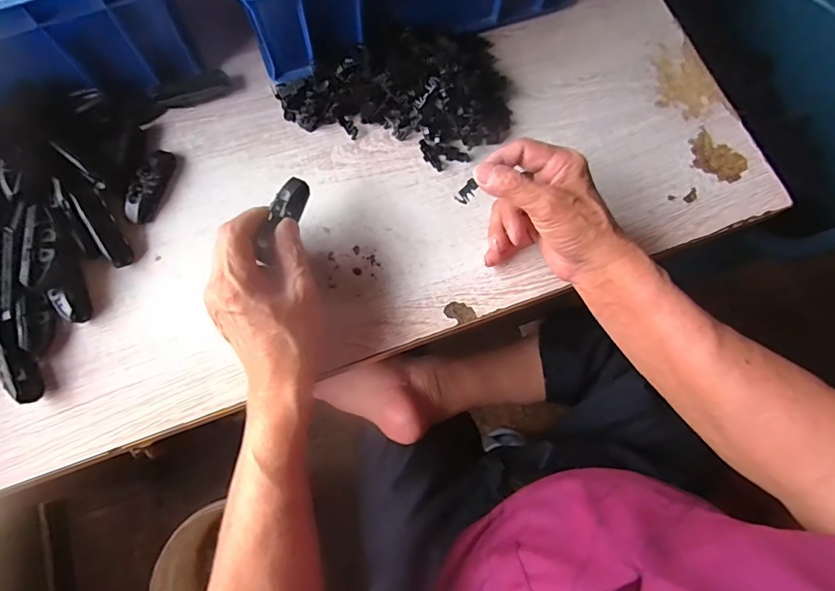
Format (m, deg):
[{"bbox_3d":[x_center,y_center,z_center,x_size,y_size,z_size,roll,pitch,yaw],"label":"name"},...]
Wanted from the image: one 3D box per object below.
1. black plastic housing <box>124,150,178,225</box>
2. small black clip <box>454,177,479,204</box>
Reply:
[{"bbox_3d":[-0.238,-0.100,0.423,0.019,0.017,0.073,11,73,1],"label":"black plastic housing"},{"bbox_3d":[0.040,-0.083,0.377,0.012,0.004,0.021,38,109,9],"label":"small black clip"}]

